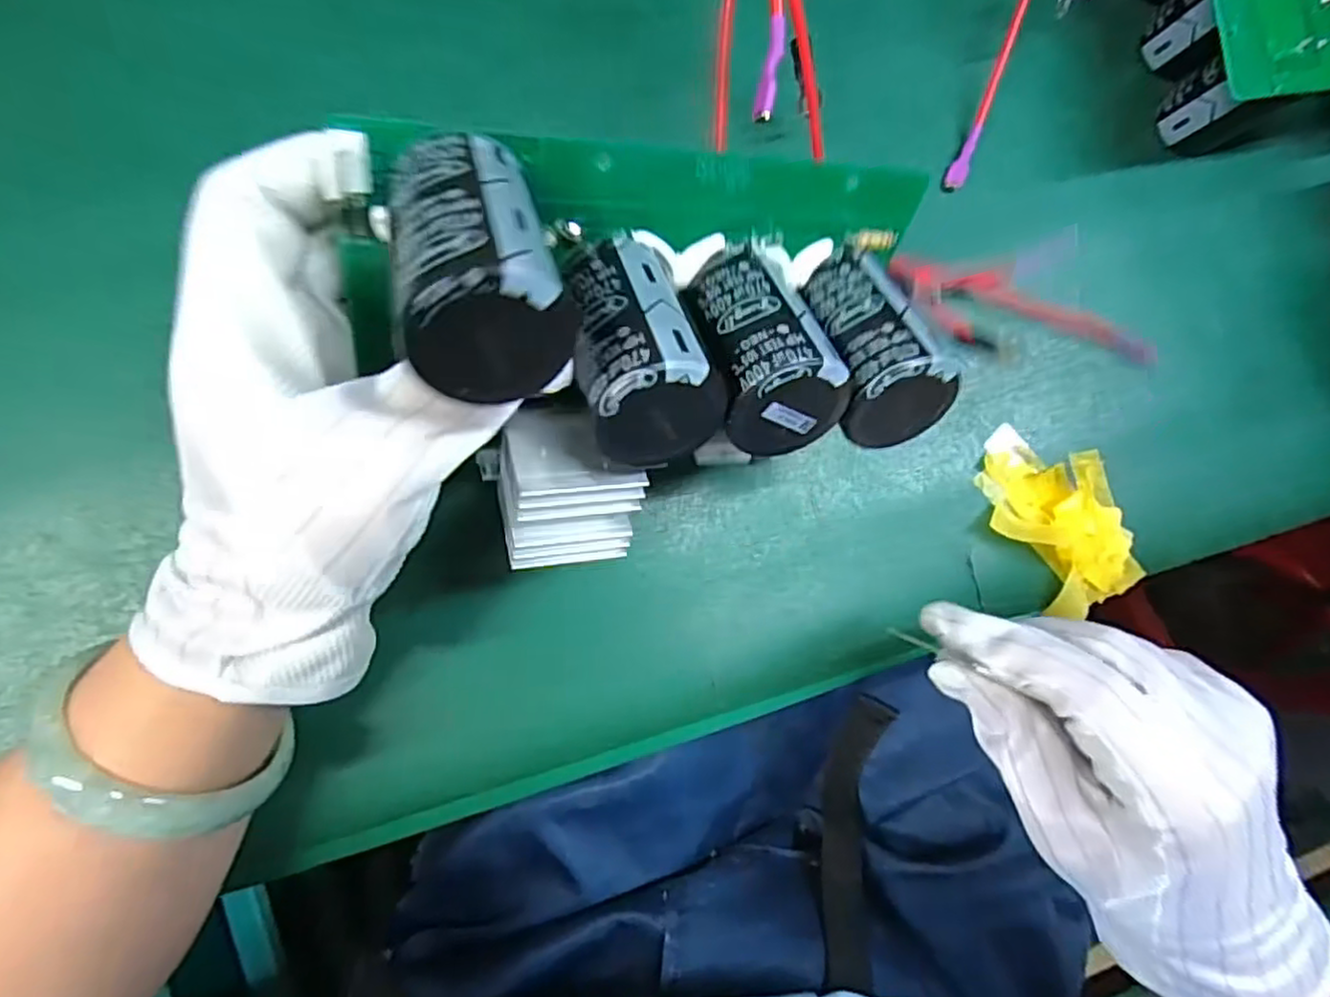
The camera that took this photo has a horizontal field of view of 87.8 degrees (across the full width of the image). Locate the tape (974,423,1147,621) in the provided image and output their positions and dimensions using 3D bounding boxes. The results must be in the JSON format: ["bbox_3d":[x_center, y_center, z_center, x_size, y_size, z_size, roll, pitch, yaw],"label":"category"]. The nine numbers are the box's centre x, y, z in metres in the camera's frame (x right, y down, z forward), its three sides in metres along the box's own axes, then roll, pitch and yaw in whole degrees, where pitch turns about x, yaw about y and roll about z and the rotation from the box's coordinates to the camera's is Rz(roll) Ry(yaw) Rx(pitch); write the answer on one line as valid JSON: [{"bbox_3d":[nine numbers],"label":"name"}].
[{"bbox_3d":[0.174,0.008,0.299,0.059,0.018,0.085,-20,93,-9],"label":"tape"}]

